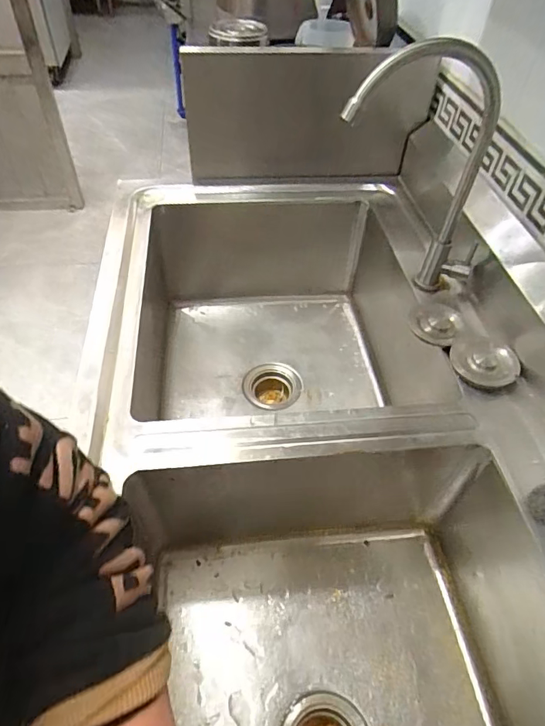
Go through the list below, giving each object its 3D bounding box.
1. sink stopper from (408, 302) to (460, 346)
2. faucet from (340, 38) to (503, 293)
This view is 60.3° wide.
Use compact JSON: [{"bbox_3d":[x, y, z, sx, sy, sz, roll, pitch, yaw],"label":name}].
[{"bbox_3d":[0.228,-0.058,0.657,0.068,0.021,0.069,2,49,-2],"label":"sink stopper"},{"bbox_3d":[0.182,-0.229,0.607,0.220,0.314,0.055,-1,49,-5],"label":"faucet"}]

